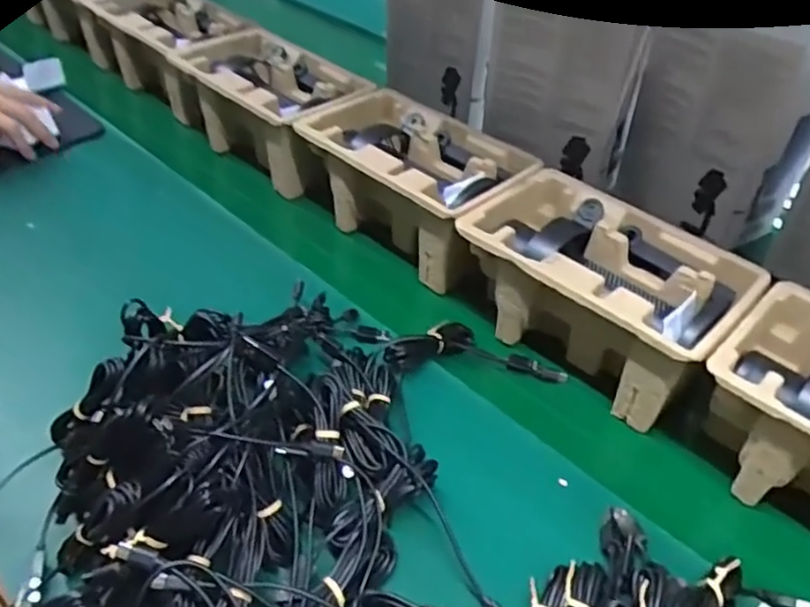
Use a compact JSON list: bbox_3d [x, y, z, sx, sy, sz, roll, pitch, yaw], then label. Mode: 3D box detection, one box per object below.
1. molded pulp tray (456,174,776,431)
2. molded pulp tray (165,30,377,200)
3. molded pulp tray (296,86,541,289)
[{"bbox_3d":[0.170,-0.010,0.595,0.220,0.103,0.148,31,49,28],"label":"molded pulp tray"},{"bbox_3d":[-0.156,-0.233,0.809,0.149,0.101,0.238,-32,52,-32],"label":"molded pulp tray"},{"bbox_3d":[0.014,-0.124,0.704,0.203,0.104,0.154,34,51,30],"label":"molded pulp tray"}]

